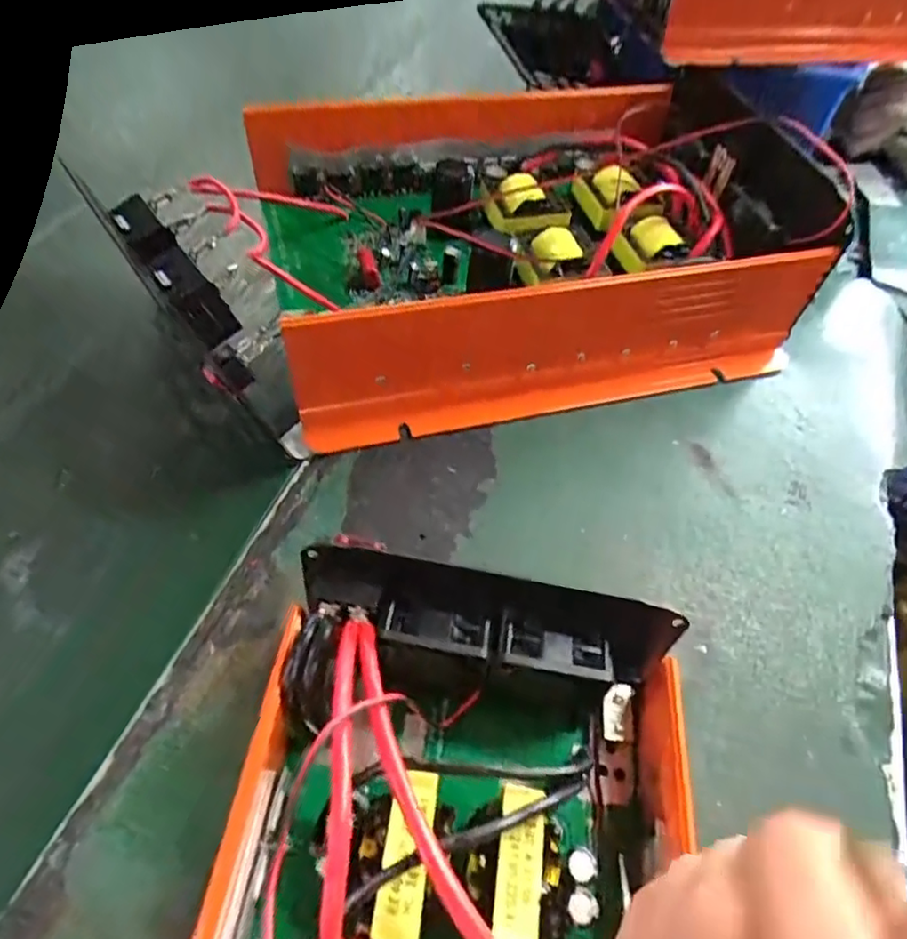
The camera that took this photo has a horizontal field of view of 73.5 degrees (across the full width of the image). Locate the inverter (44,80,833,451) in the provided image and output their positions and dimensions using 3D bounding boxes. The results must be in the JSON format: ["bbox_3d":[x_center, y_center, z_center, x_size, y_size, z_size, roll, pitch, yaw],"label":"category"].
[{"bbox_3d":[0.021,-0.134,0.354,0.329,0.086,0.206,-11,55,-12],"label":"inverter"}]

